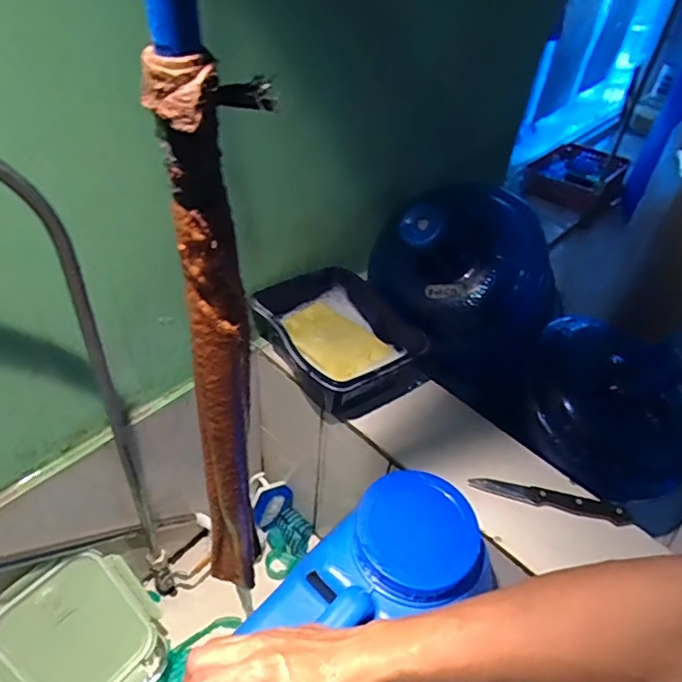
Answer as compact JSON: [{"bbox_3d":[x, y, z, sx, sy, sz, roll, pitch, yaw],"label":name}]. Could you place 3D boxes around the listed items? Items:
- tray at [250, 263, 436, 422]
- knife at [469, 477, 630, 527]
[{"bbox_3d":[-0.005,0.000,0.741,0.167,0.088,0.207,-25,52,-28],"label":"tray"},{"bbox_3d":[0.239,0.179,0.636,0.178,0.013,0.021,13,45,6],"label":"knife"}]

